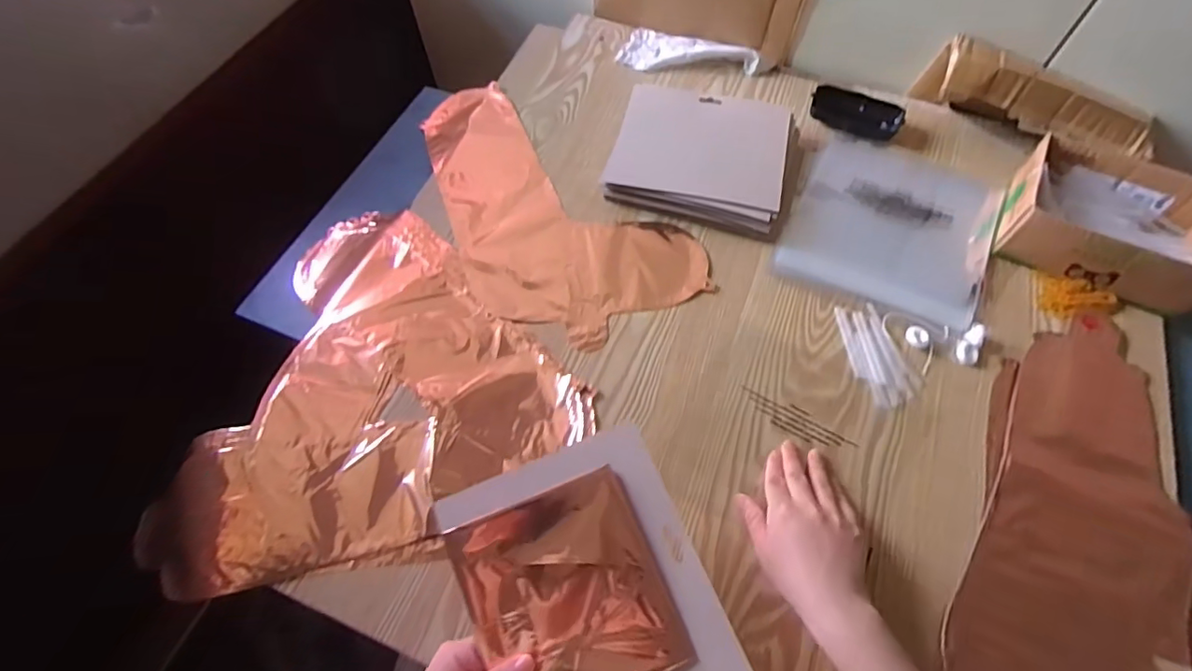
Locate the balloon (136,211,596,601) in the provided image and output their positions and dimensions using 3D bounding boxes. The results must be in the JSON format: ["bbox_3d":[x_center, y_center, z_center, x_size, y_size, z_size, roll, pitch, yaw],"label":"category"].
[{"bbox_3d":[-0.253,0.066,0.541,0.367,0.026,0.361,-39,66,-18],"label":"balloon"}]

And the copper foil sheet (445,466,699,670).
[{"bbox_3d":[-0.020,0.184,0.398,0.131,0.007,0.143,-21,75,-9],"label":"copper foil sheet"}]

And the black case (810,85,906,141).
[{"bbox_3d":[0.330,-0.284,0.712,0.109,0.018,0.057,17,63,10],"label":"black case"}]

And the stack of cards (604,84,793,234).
[{"bbox_3d":[0.121,-0.209,0.656,0.190,0.031,0.171,13,62,8],"label":"stack of cards"}]

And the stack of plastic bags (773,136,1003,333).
[{"bbox_3d":[0.335,-0.128,0.632,0.204,0.018,0.215,24,64,13],"label":"stack of plastic bags"}]

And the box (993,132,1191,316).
[{"bbox_3d":[0.530,-0.119,0.575,0.181,0.063,0.138,27,65,15],"label":"box"}]

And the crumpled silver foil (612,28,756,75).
[{"bbox_3d":[0.121,-0.371,0.746,0.177,0.016,0.072,20,63,11],"label":"crumpled silver foil"}]

